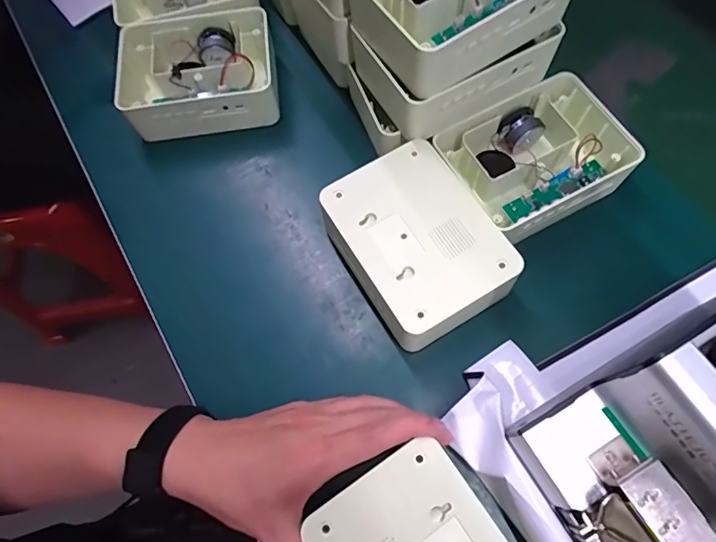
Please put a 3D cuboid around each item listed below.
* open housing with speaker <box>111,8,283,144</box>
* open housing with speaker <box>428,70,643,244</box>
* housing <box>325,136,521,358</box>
[{"bbox_3d":[-0.161,-0.195,0.475,0.158,0.051,0.109,-9,67,-2],"label":"open housing with speaker"},{"bbox_3d":[0.154,-0.096,0.411,0.140,0.047,0.104,-27,69,-9],"label":"open housing with speaker"},{"bbox_3d":[0.045,-0.020,0.385,0.107,0.059,0.139,-28,70,-8],"label":"housing"}]

